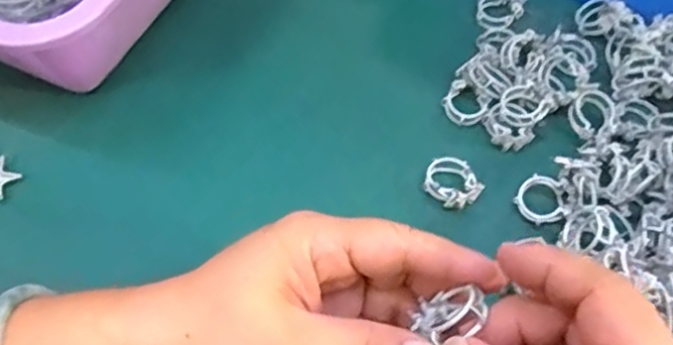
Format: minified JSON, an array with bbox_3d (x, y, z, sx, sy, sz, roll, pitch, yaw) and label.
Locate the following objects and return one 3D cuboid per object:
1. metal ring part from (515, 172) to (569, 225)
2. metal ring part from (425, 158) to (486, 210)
[{"bbox_3d":[0.109,0.015,0.327,0.025,0.007,0.027,-35,66,-20],"label":"metal ring part"},{"bbox_3d":[0.063,0.005,0.333,0.025,0.010,0.031,-33,65,-19],"label":"metal ring part"}]

